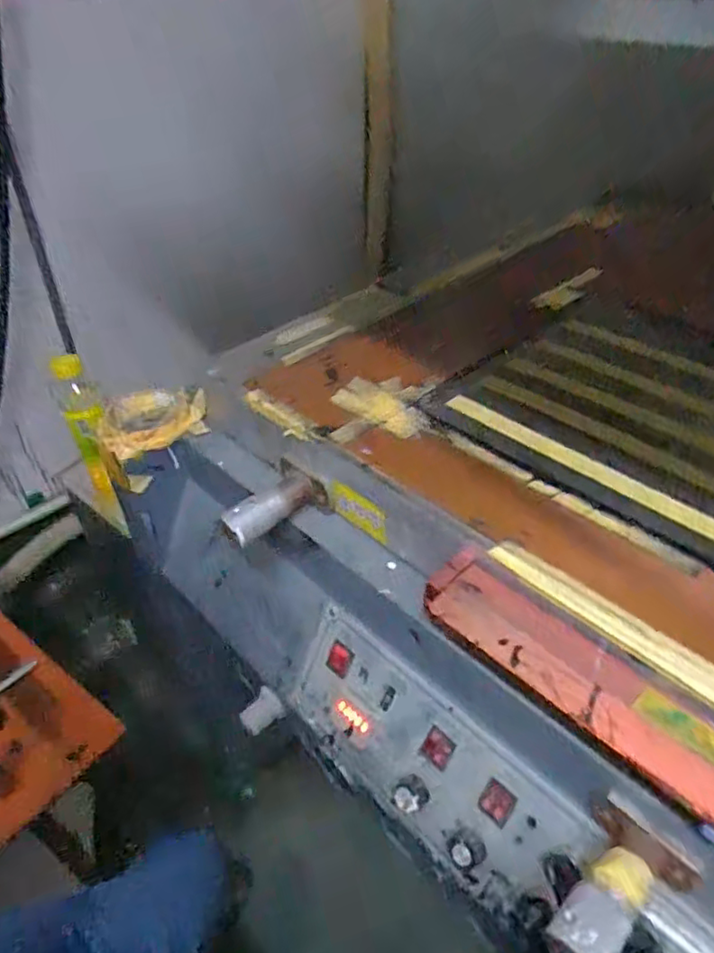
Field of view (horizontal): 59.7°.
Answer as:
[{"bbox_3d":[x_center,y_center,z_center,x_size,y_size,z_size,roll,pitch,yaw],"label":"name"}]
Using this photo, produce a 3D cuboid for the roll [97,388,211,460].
[{"bbox_3d":[-0.225,-0.066,0.695,0.118,0.027,0.118,-1,41,1],"label":"roll"}]

